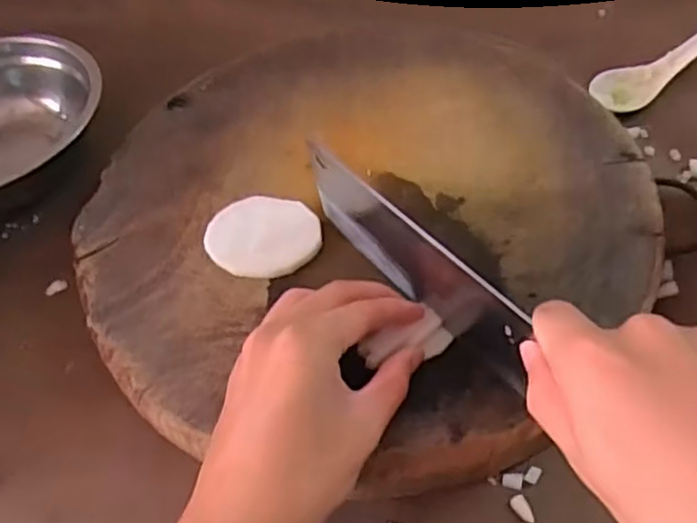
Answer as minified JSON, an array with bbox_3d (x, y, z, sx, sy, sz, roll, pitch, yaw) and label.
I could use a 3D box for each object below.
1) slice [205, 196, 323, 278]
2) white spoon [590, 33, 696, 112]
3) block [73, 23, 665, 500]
[{"bbox_3d":[-0.052,-0.015,0.421,0.066,0.012,0.054,12,55,14],"label":"slice"},{"bbox_3d":[0.242,-0.152,0.534,0.114,0.016,0.040,-31,54,4],"label":"white spoon"},{"bbox_3d":[0.007,-0.035,0.457,0.340,0.042,0.354,-3,53,4],"label":"block"}]

